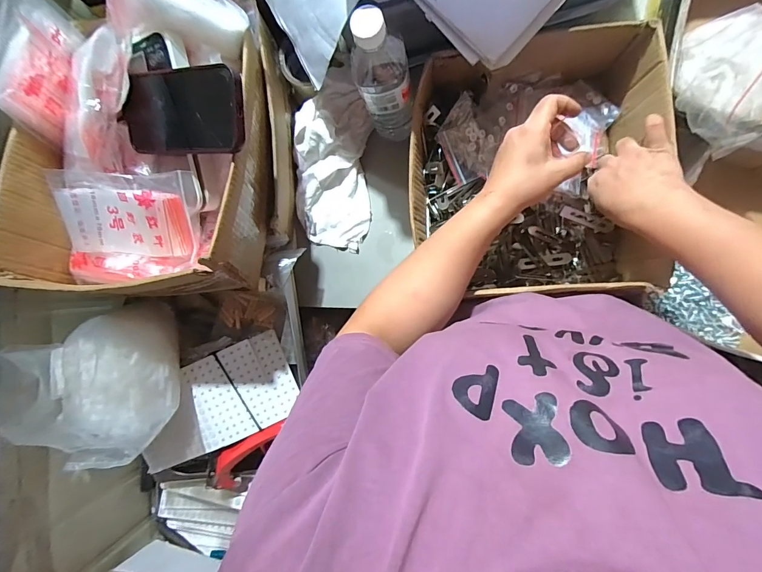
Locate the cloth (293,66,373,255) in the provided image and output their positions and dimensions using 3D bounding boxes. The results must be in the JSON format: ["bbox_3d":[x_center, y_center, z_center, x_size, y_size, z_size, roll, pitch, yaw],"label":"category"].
[{"bbox_3d":[-0.075,-0.186,0.562,0.114,0.038,0.245,4,106,10],"label":"cloth"}]

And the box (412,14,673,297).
[{"bbox_3d":[0.179,-0.143,0.462,0.277,0.108,0.299,0,91,10],"label":"box"}]

